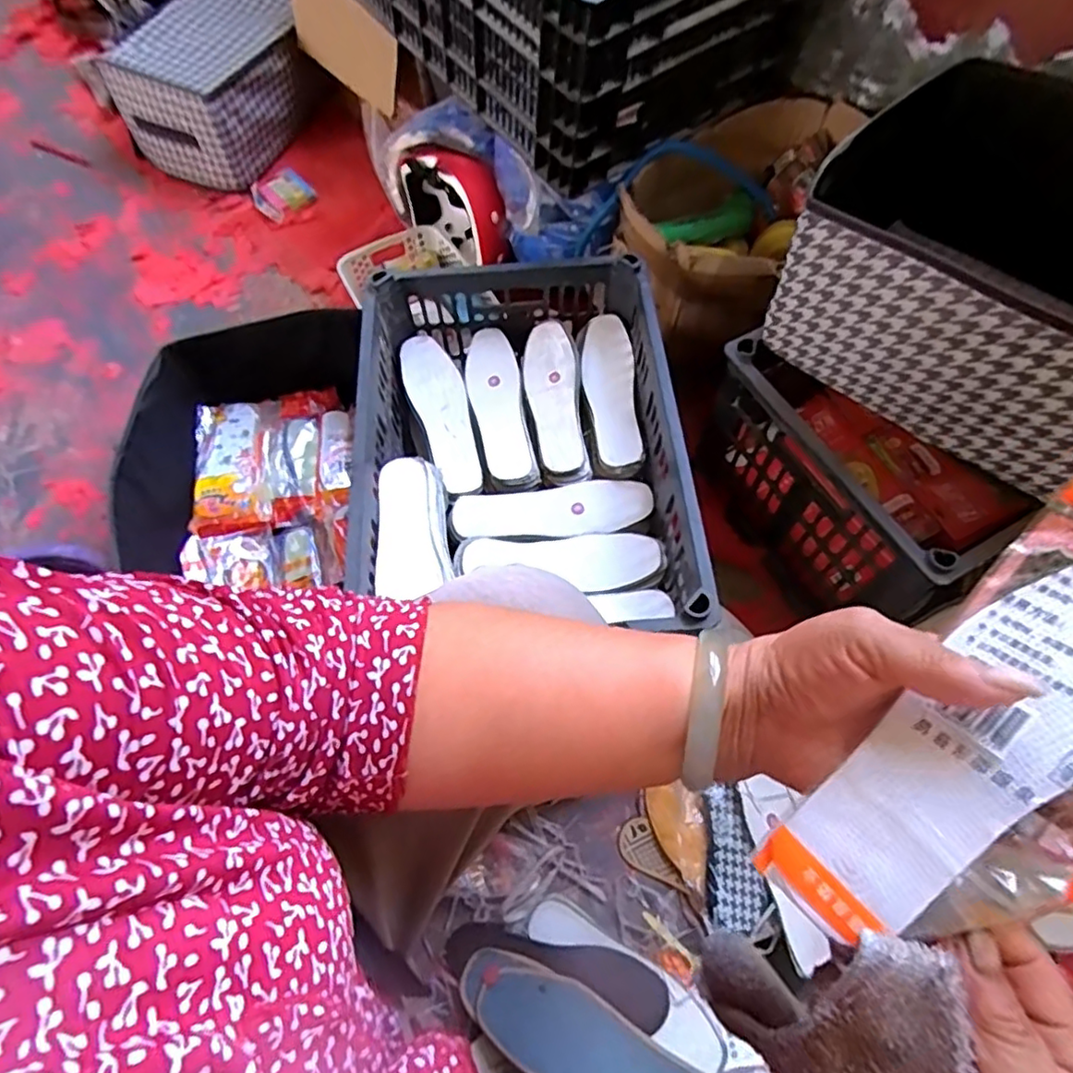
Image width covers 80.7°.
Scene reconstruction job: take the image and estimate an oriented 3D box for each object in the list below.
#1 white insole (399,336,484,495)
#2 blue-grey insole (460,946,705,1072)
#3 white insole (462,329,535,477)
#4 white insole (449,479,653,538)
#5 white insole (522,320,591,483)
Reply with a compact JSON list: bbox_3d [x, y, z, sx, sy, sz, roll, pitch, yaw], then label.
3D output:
[{"bbox_3d":[-0.117,-0.159,0.809,0.069,0.019,0.231,-21,67,-7],"label":"white insole"},{"bbox_3d":[0.051,0.500,0.621,0.273,0.010,0.084,13,51,19],"label":"blue-grey insole"},{"bbox_3d":[-0.051,-0.170,0.811,0.067,0.016,0.224,-9,66,-2],"label":"white insole"},{"bbox_3d":[0.019,-0.029,0.747,0.230,0.014,0.069,-8,66,-2],"label":"white insole"},{"bbox_3d":[0.021,-0.174,0.798,0.065,0.029,0.223,-6,66,-1],"label":"white insole"}]

